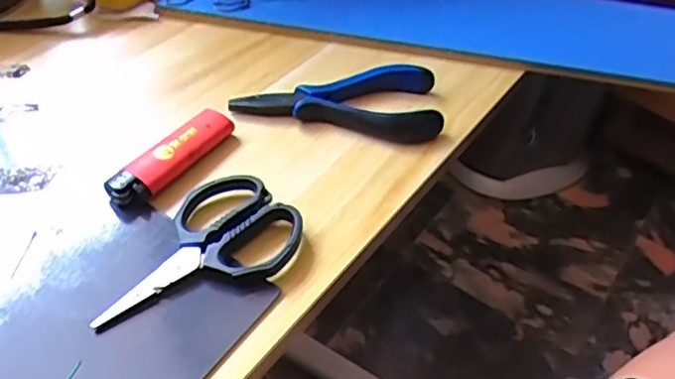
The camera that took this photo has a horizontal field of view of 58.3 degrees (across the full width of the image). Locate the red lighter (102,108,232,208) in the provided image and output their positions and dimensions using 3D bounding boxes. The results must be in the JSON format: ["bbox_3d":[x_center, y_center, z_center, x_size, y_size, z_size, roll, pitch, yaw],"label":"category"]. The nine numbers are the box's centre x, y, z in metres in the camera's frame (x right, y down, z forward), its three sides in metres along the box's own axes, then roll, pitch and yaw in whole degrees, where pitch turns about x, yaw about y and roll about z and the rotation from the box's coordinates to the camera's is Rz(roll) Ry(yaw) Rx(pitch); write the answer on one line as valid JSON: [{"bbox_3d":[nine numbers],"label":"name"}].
[{"bbox_3d":[-0.087,-0.017,0.318,0.018,0.013,0.076,30,51,20],"label":"red lighter"}]

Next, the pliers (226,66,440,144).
[{"bbox_3d":[0.000,-0.052,0.359,0.119,0.017,0.051,3,47,-5],"label":"pliers"}]

